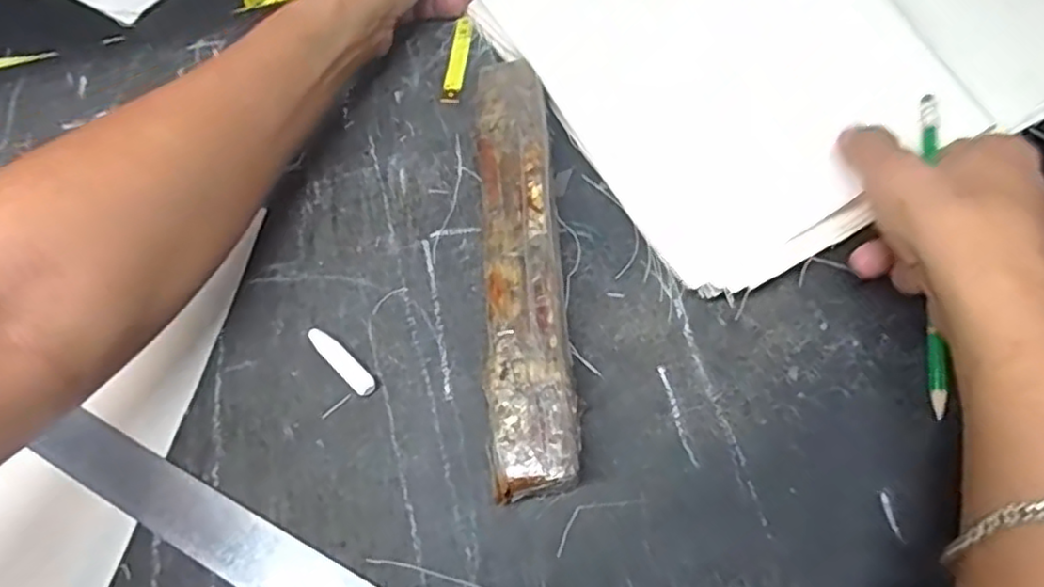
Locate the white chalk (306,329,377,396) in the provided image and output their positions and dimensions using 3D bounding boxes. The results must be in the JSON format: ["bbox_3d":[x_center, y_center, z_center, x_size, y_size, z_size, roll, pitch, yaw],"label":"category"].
[{"bbox_3d":[-0.098,0.037,0.356,0.049,0.008,0.012,40,73,23],"label":"white chalk"}]

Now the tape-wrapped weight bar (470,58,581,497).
[{"bbox_3d":[0.000,-0.021,0.362,0.041,0.035,0.255,-6,62,3],"label":"tape-wrapped weight bar"}]

